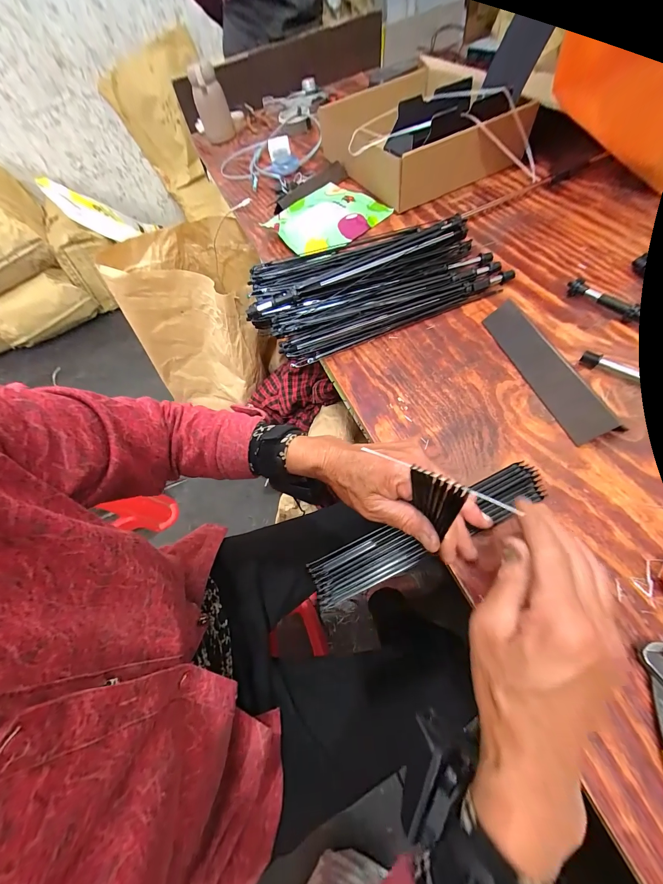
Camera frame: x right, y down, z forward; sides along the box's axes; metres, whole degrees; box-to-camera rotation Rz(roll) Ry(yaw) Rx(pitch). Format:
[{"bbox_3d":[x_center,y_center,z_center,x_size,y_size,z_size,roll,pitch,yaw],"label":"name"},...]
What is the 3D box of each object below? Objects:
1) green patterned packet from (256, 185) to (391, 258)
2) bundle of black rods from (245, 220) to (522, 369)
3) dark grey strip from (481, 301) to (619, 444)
[{"bbox_3d":[-0.009,-0.412,0.568,0.192,0.027,0.172,-41,64,-13],"label":"green patterned packet"},{"bbox_3d":[0.057,-0.224,0.430,0.351,0.047,0.166,-18,61,-1],"label":"bundle of black rods"},{"bbox_3d":[0.229,-0.085,0.340,0.004,0.037,0.189,9,51,-36],"label":"dark grey strip"}]

